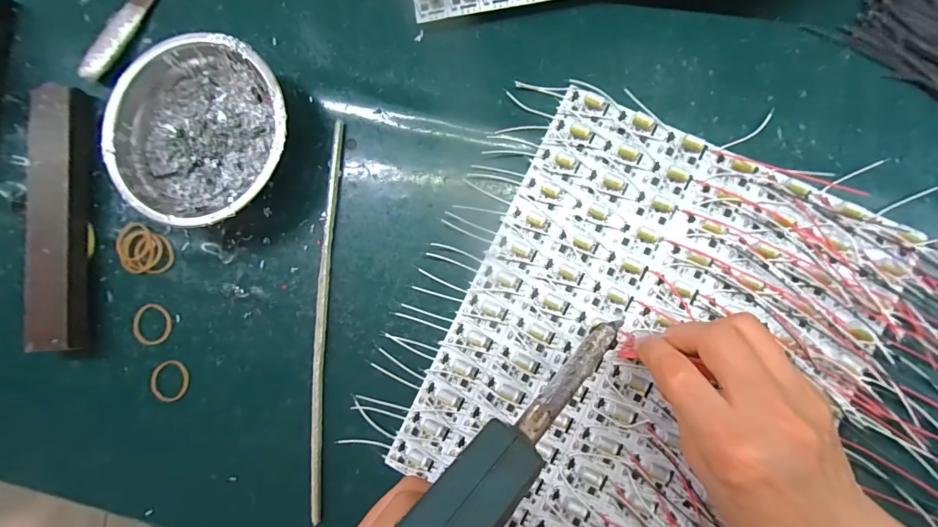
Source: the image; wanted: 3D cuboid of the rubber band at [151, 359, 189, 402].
[{"bbox_3d":[-0.222,0.086,0.293,0.029,0.008,0.028,0,87,7],"label":"rubber band"}]

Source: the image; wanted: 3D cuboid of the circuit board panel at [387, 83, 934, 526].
[{"bbox_3d":[0.114,0.058,0.257,0.242,0.010,0.281,27,91,7],"label":"circuit board panel"}]

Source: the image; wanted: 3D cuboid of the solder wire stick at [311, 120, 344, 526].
[{"bbox_3d":[-0.103,0.037,0.282,0.010,0.007,0.278,2,87,7],"label":"solder wire stick"}]

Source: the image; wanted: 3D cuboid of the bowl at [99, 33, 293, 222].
[{"bbox_3d":[-0.180,-0.090,0.278,0.122,0.041,0.122,0,87,7],"label":"bowl"}]

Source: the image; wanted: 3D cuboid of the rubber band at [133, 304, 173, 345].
[{"bbox_3d":[-0.237,0.045,0.297,0.028,0.007,0.031,-8,86,6],"label":"rubber band"}]

